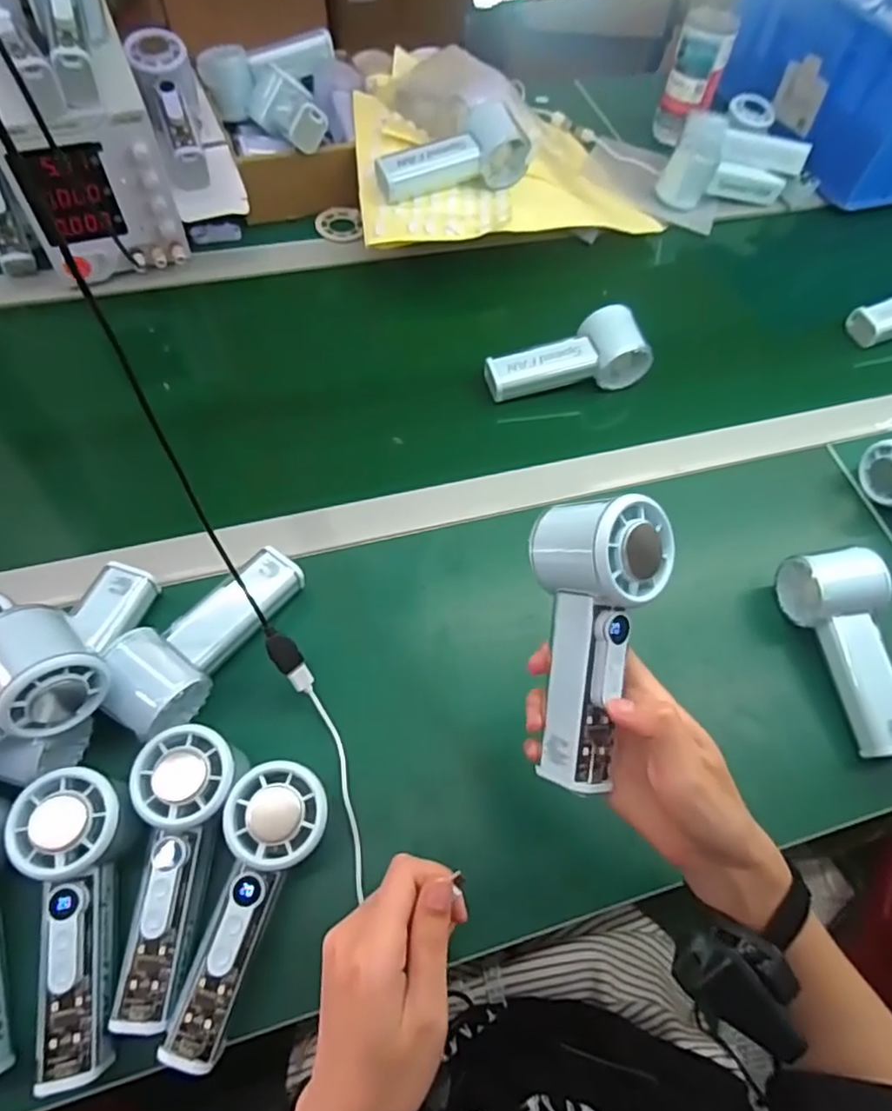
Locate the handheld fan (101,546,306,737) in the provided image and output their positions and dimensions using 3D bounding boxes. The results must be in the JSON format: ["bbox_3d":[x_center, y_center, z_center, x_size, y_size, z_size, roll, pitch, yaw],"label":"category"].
[{"bbox_3d":[-0.166,0.052,0.432,0.056,0.054,0.152,30,63,12],"label":"handheld fan"}]

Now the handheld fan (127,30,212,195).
[{"bbox_3d":[-0.272,-0.445,0.627,0.056,0.056,0.162,-16,86,-13],"label":"handheld fan"}]

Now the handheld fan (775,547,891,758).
[{"bbox_3d":[0.302,0.068,0.461,0.049,0.052,0.146,-11,76,-10],"label":"handheld fan"}]

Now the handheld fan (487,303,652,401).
[{"bbox_3d":[0.112,-0.182,0.582,0.151,0.046,0.064,-18,64,-14],"label":"handheld fan"}]

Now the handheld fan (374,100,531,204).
[{"bbox_3d":[0.005,-0.398,0.623,0.153,0.051,0.056,-13,63,-11],"label":"handheld fan"}]

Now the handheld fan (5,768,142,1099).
[{"bbox_3d":[-0.199,0.196,0.346,0.060,0.044,0.149,-7,77,-8],"label":"handheld fan"}]

